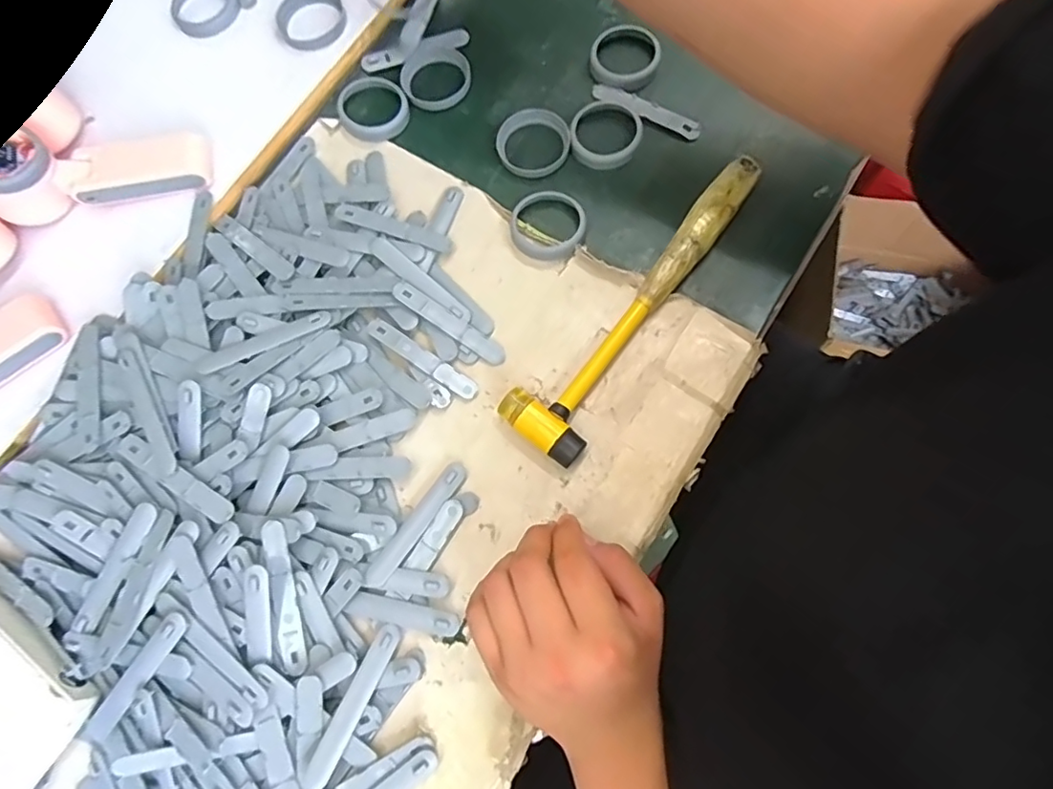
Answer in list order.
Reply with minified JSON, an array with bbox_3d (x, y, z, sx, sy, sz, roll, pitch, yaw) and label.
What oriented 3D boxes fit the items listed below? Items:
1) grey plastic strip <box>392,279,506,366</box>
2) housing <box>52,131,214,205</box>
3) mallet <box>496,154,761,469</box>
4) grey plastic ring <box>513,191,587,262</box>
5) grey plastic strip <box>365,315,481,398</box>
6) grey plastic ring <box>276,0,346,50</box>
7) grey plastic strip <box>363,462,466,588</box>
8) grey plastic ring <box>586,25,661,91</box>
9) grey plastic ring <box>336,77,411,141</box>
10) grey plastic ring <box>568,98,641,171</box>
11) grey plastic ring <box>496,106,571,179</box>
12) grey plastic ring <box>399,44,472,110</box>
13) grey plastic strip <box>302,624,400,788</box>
[{"bbox_3d":[-0.055,-0.053,0.413,0.094,0.004,0.017,35,78,2],"label":"grey plastic strip"},{"bbox_3d":[-0.303,-0.173,0.438,0.112,0.023,0.049,-13,72,2],"label":"housing"},{"bbox_3d":[0.088,-0.067,0.402,0.060,0.028,0.262,39,81,15],"label":"mallet"},{"bbox_3d":[0.016,-0.130,0.431,0.057,0.012,0.057,-2,73,6],"label":"grey plastic ring"},{"bbox_3d":[-0.076,-0.027,0.410,0.094,0.004,0.015,33,79,14],"label":"grey plastic strip"},{"bbox_3d":[-0.183,-0.319,0.480,0.058,0.016,0.058,-2,73,6],"label":"grey plastic ring"},{"bbox_3d":[-0.075,0.086,0.377,0.017,0.006,0.094,34,80,15],"label":"grey plastic strip"},{"bbox_3d":[0.080,-0.281,0.464,0.051,0.015,0.055,-2,73,6],"label":"grey plastic ring"},{"bbox_3d":[-0.128,-0.239,0.470,0.058,0.012,0.053,-2,73,6],"label":"grey plastic ring"},{"bbox_3d":[0.064,-0.210,0.450,0.055,0.008,0.061,24,77,13],"label":"grey plastic ring"},{"bbox_3d":[0.006,-0.203,0.451,0.056,0.008,0.055,-2,73,6],"label":"grey plastic ring"},{"bbox_3d":[-0.078,-0.271,0.480,0.061,0.005,0.061,-2,73,6],"label":"grey plastic ring"},{"bbox_3d":[-0.107,0.192,0.345,0.015,0.004,0.099,29,73,-7],"label":"grey plastic strip"}]

